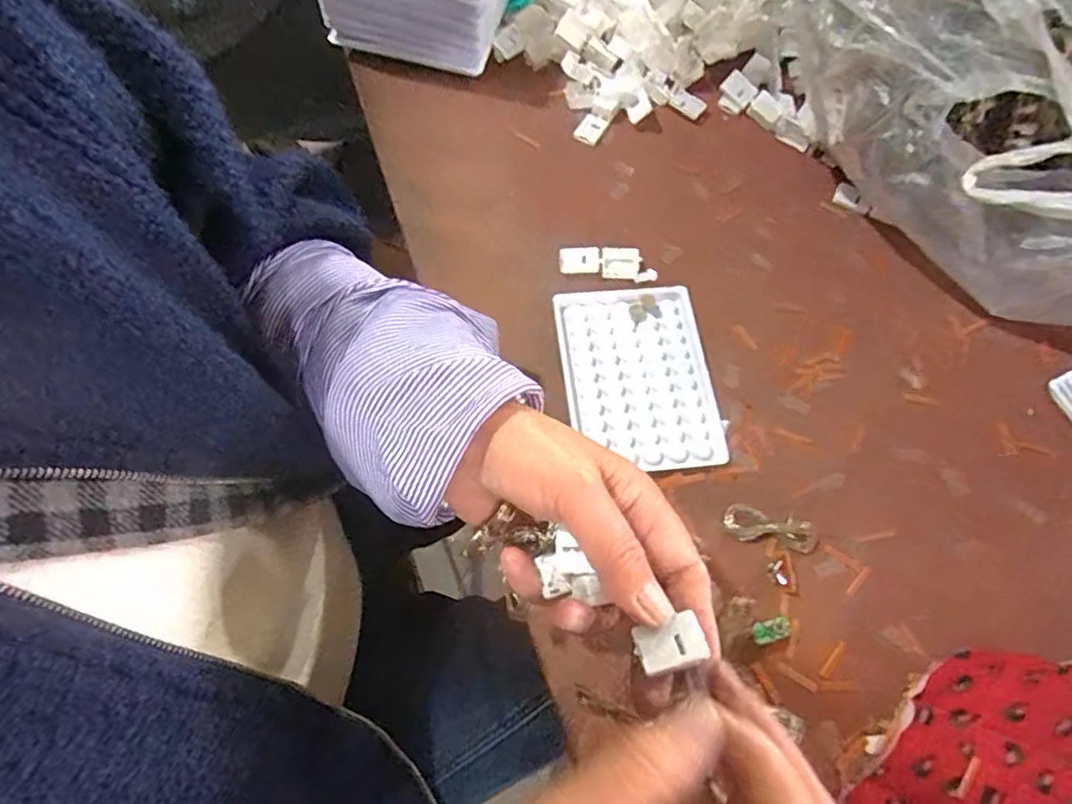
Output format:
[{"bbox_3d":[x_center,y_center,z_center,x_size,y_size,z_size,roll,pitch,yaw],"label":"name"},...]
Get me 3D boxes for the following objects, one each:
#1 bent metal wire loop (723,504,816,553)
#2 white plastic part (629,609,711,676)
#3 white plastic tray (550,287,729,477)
[{"bbox_3d":[0.138,0.075,0.351,0.052,0.006,0.020,14,65,5],"label":"bent metal wire loop"},{"bbox_3d":[0.053,0.097,0.238,0.026,0.005,0.018,-13,65,-8],"label":"white plastic part"},{"bbox_3d":[0.066,-0.017,0.389,0.095,0.006,0.130,-5,65,-5],"label":"white plastic tray"}]

